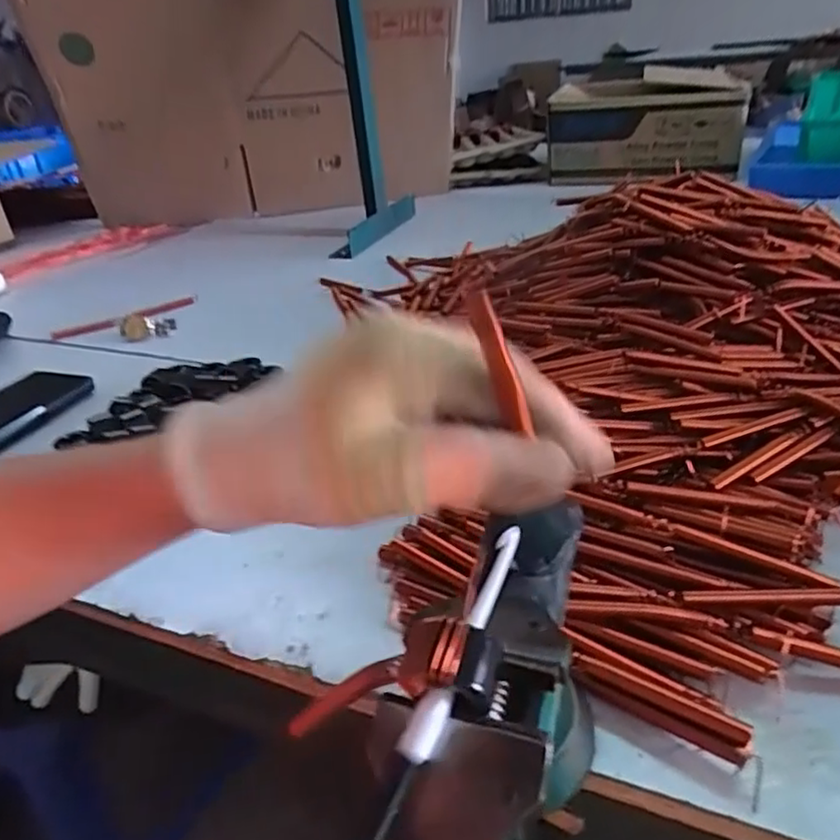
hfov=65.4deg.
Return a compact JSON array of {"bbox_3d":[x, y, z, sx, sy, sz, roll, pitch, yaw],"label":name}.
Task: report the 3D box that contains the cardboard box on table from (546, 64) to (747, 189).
[{"bbox_3d":[0.400,-0.533,1.182,0.314,0.153,0.252,3,32,15],"label":"cardboard box on table"}]

